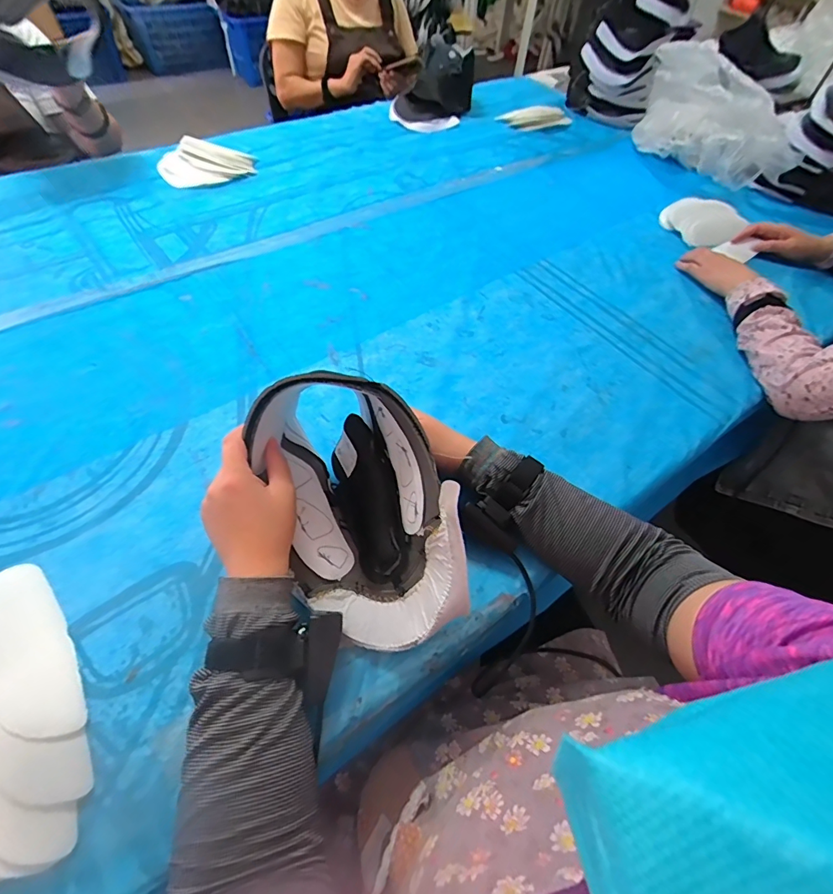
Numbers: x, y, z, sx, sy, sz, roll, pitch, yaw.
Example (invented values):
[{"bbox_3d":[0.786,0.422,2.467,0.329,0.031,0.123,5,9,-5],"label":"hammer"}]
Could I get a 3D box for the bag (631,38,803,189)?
[{"bbox_3d":[0.715,-0.780,1.061,0.187,0.194,0.400,-28,61,-21],"label":"bag"}]

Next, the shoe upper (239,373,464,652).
[{"bbox_3d":[-0.059,0.046,0.411,0.133,0.156,0.258,-23,59,-19],"label":"shoe upper"}]

